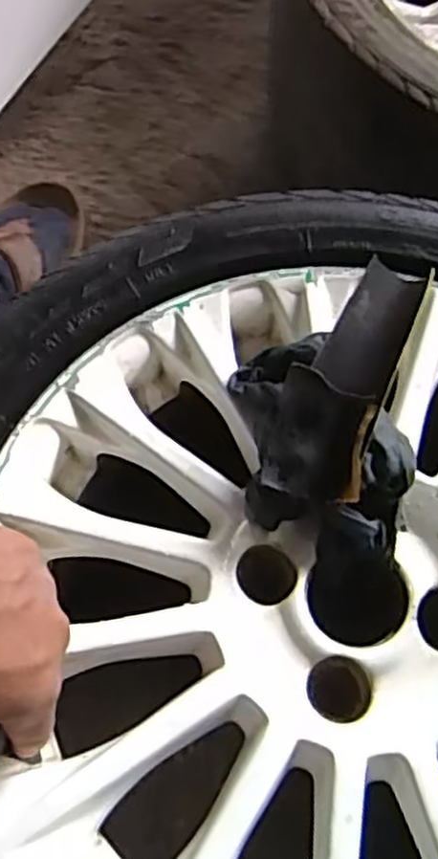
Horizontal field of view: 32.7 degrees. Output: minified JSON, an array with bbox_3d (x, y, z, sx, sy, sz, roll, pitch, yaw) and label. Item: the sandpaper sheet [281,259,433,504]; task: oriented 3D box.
[{"bbox_3d":[0.069,-0.027,0.406,0.053,0.027,0.132,24,81,11],"label":"sandpaper sheet"}]

